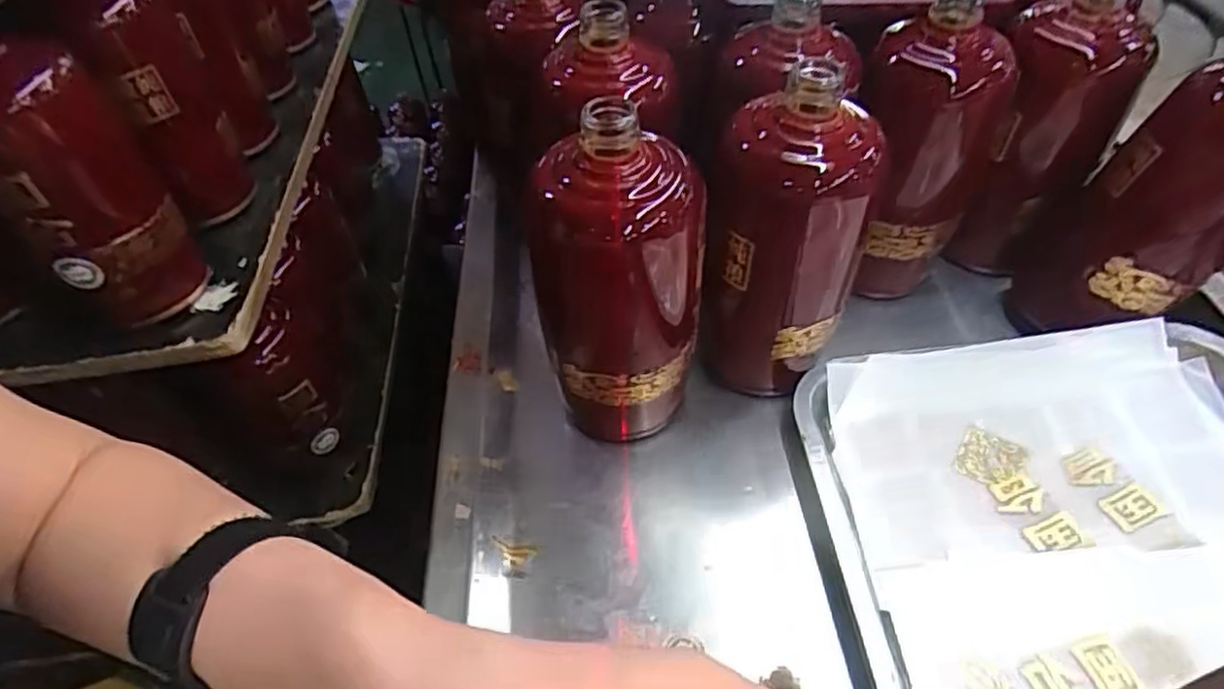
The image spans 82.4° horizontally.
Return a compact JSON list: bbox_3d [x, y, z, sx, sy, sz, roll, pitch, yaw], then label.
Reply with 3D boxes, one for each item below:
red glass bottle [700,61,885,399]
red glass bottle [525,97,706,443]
[{"bbox_3d":[0.090,-0.051,0.378,0.078,0.178,0.061,8,48,12],"label":"red glass bottle"},{"bbox_3d":[0.004,-0.028,0.362,0.084,0.184,0.075,-3,47,2],"label":"red glass bottle"}]

